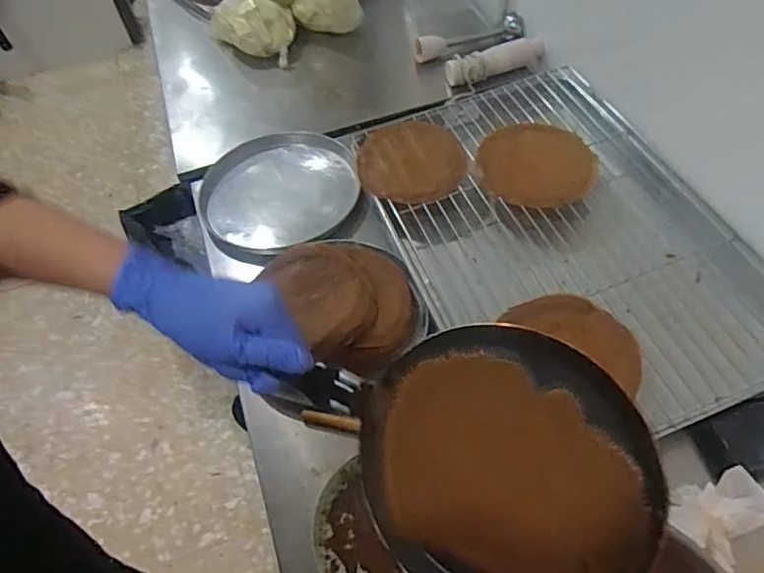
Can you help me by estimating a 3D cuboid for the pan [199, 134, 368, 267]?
[{"bbox_3d":[-0.160,-0.146,0.920,0.250,0.069,0.269,-23,56,-11],"label":"pan"}]

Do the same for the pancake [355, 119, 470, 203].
[{"bbox_3d":[0.042,-0.196,0.881,0.156,0.015,0.170,-7,60,13],"label":"pancake"}]

